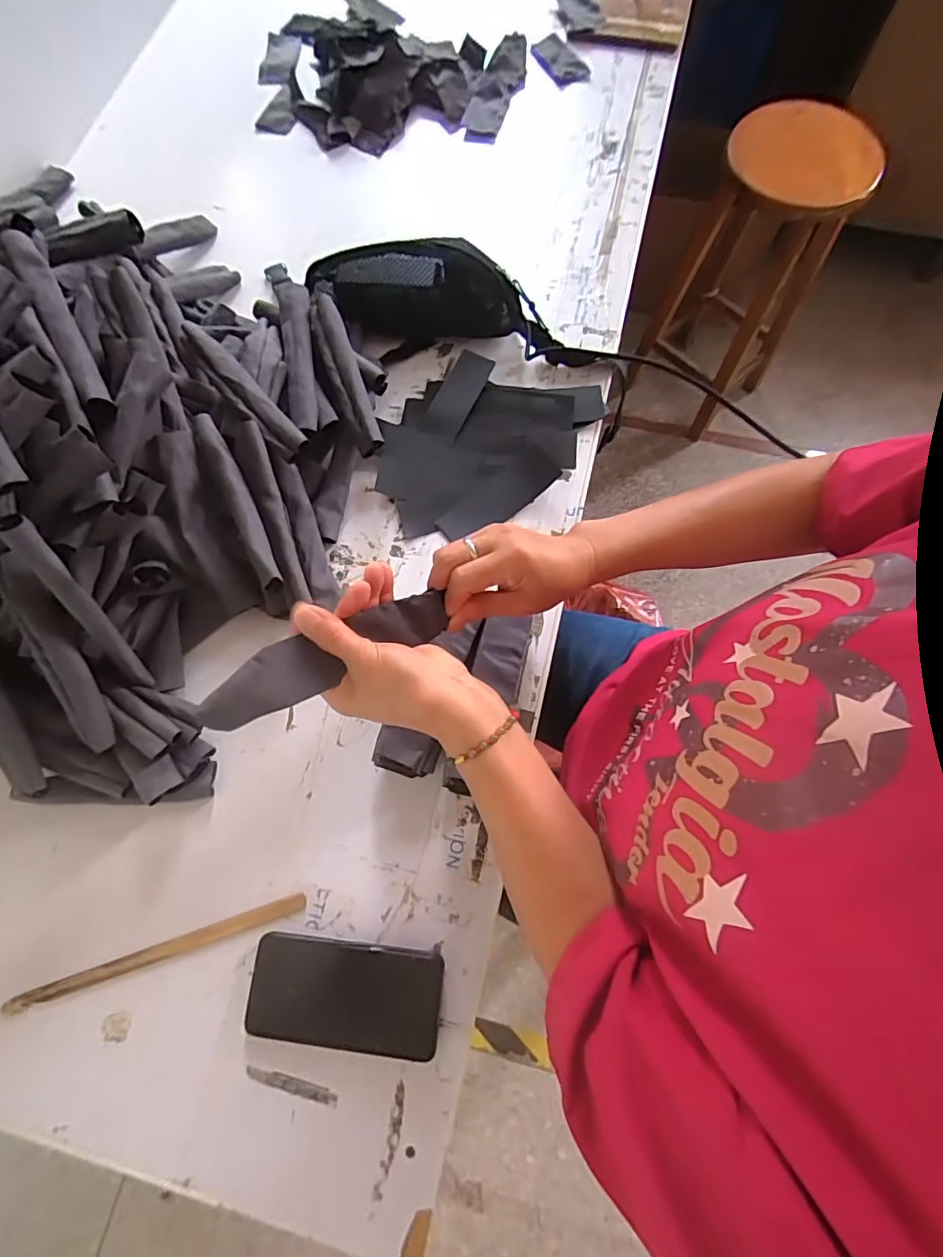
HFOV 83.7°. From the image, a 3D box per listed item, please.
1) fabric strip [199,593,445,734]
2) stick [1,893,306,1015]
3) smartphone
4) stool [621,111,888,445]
[{"bbox_3d":[-0.096,0.018,0.364,0.173,0.008,0.040,-24,93,-24],"label":"fabric strip"},{"bbox_3d":[-0.279,0.291,0.473,0.264,0.008,0.017,-18,73,-4],"label":"stick"},{"bbox_3d":[-0.108,0.316,0.455,0.161,0.017,0.080,5,73,3],"label":"smartphone"},{"bbox_3d":[0.653,-0.801,1.278,0.358,0.663,0.352,9,73,4],"label":"stool"}]

